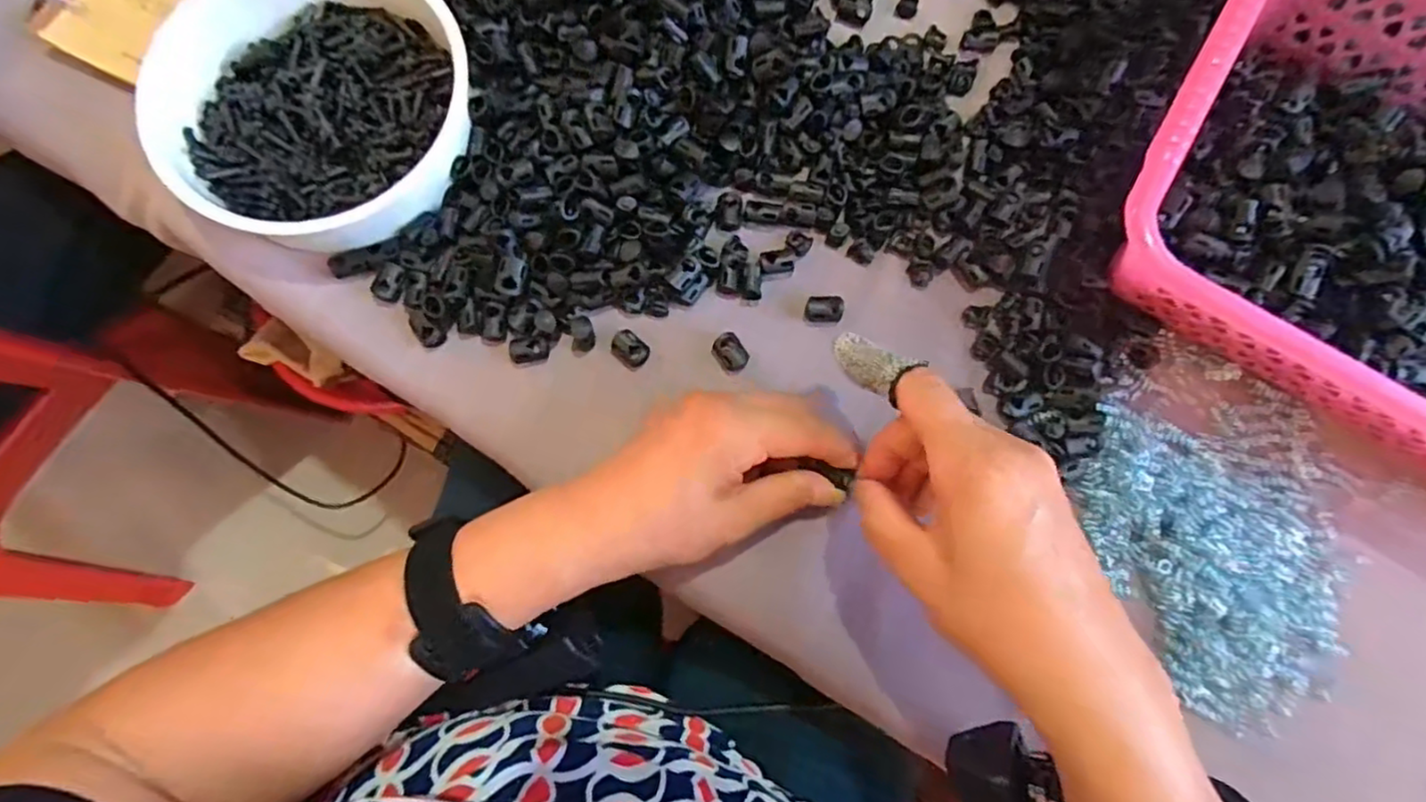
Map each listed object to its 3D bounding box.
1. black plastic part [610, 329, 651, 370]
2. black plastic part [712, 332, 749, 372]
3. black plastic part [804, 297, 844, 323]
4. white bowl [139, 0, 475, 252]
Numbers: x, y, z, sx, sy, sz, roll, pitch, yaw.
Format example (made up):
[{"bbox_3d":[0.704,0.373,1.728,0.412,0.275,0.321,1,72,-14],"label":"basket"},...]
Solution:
[{"bbox_3d":[-0.045,-0.028,0.354,0.020,0.007,0.016,43,82,8],"label":"black plastic part"},{"bbox_3d":[0.010,-0.026,0.355,0.015,0.008,0.021,-35,81,-6],"label":"black plastic part"},{"bbox_3d":[0.061,-0.051,0.361,0.020,0.008,0.014,2,79,1],"label":"black plastic part"},{"bbox_3d":[-0.210,-0.163,0.361,0.156,0.047,0.160,0,79,0],"label":"white bowl"}]

